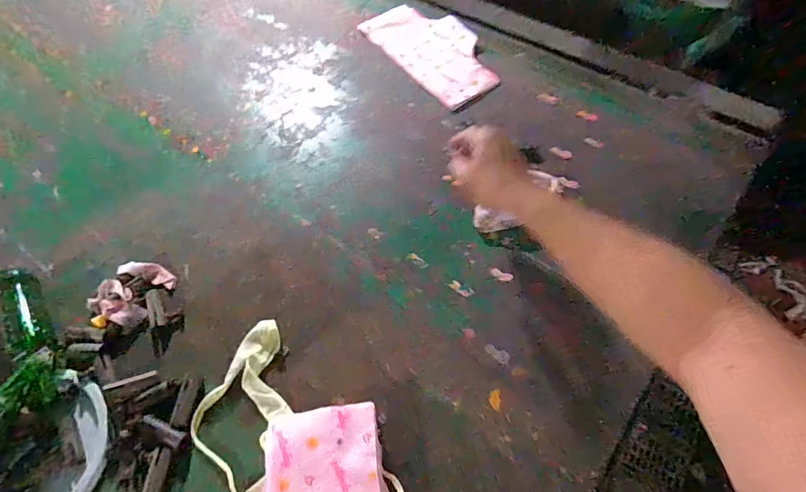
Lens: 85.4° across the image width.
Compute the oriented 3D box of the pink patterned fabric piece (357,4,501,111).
[{"bbox_3d":[0.057,-0.404,0.886,0.162,0.029,0.308,-33,65,-15],"label":"pink patterned fabric piece"}]

